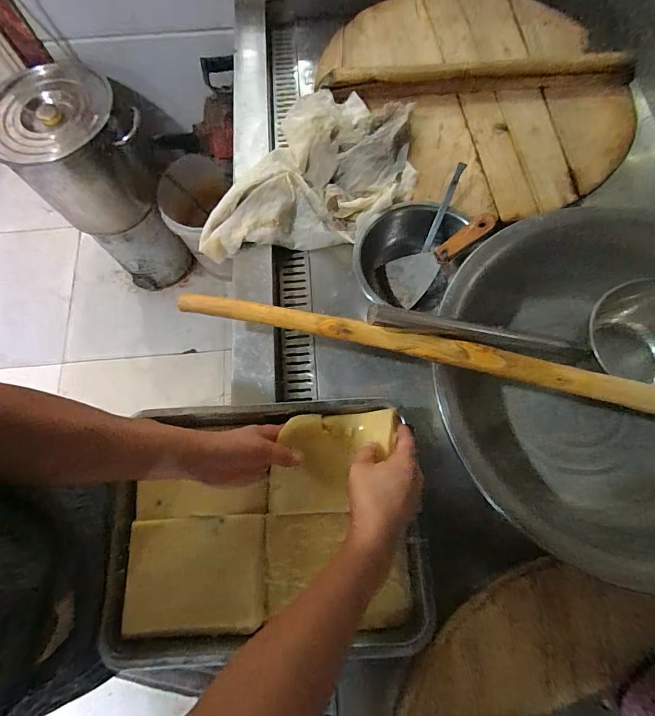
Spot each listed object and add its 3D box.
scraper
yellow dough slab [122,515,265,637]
[{"bbox_3d":[0.177,-0.161,0.609,0.180,0.013,0.077,-34,71,22],"label":"scraper"},{"bbox_3d":[-0.159,0.259,0.460,0.162,0.010,0.121,-3,73,0],"label":"yellow dough slab"}]

